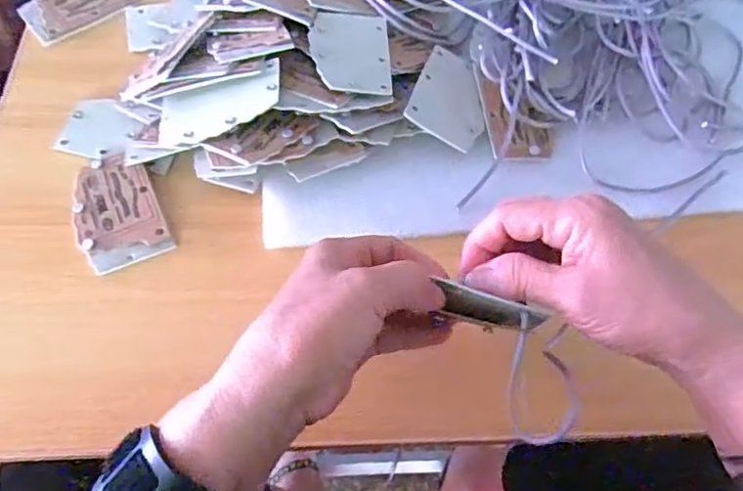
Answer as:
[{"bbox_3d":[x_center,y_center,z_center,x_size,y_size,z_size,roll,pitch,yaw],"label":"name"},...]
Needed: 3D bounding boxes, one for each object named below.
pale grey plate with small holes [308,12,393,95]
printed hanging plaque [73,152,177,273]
[{"bbox_3d":[-0.015,-0.138,0.404,0.055,0.004,0.085,2,54,-6],"label":"pale grey plate with small holes"},{"bbox_3d":[-0.170,-0.025,0.381,0.054,0.010,0.083,-23,65,-14],"label":"printed hanging plaque"}]

